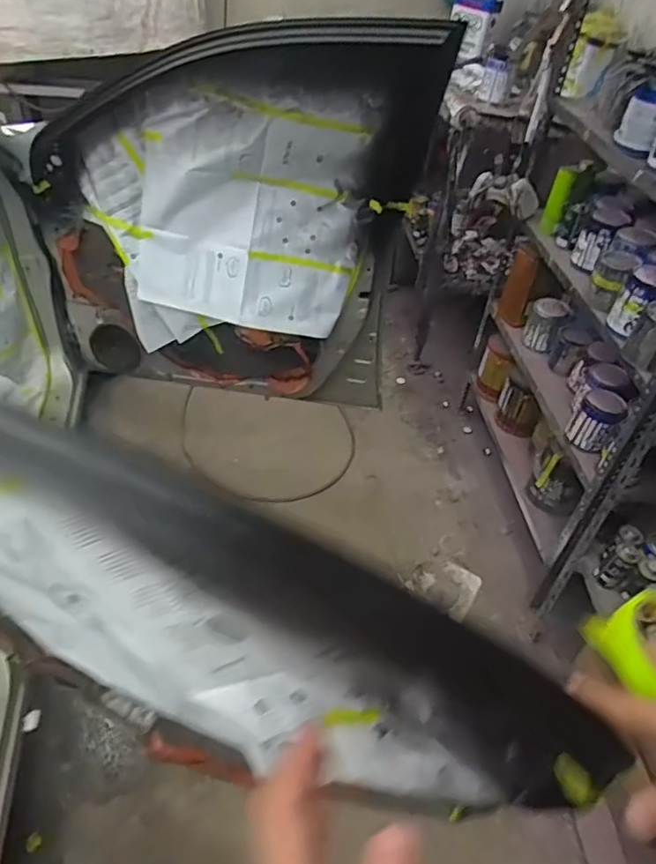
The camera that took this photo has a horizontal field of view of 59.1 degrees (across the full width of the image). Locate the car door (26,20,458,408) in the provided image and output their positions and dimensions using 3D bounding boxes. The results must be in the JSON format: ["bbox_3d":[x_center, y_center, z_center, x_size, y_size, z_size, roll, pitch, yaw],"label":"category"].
[{"bbox_3d":[-0.296,-0.497,1.503,1.047,0.972,0.172,10,45,6],"label":"car door"}]

